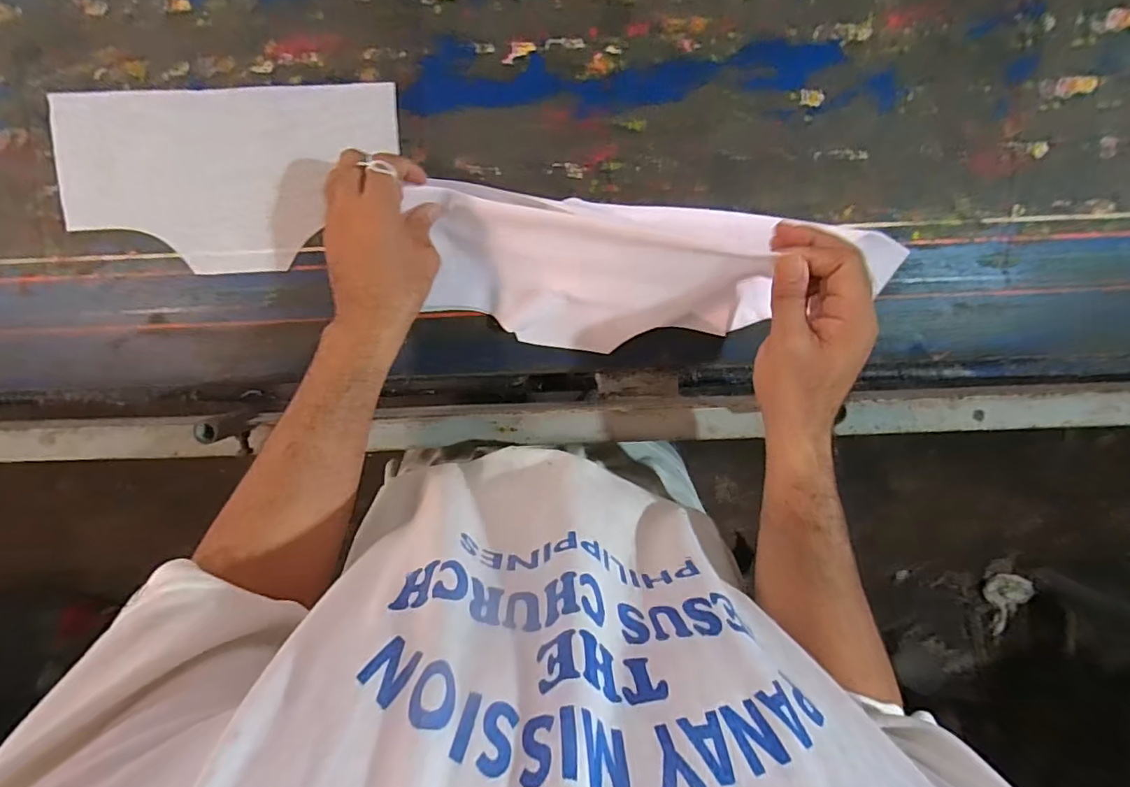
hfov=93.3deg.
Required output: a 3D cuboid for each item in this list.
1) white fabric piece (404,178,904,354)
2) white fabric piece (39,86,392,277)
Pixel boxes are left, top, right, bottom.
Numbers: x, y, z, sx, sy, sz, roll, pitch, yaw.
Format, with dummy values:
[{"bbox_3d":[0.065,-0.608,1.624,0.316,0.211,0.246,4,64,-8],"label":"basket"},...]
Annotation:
[{"bbox_3d":[0.079,-0.101,0.451,0.397,0.055,0.128,3,97,3],"label":"white fabric piece"},{"bbox_3d":[-0.295,-0.187,0.471,0.296,0.006,0.152,-1,97,1],"label":"white fabric piece"}]

